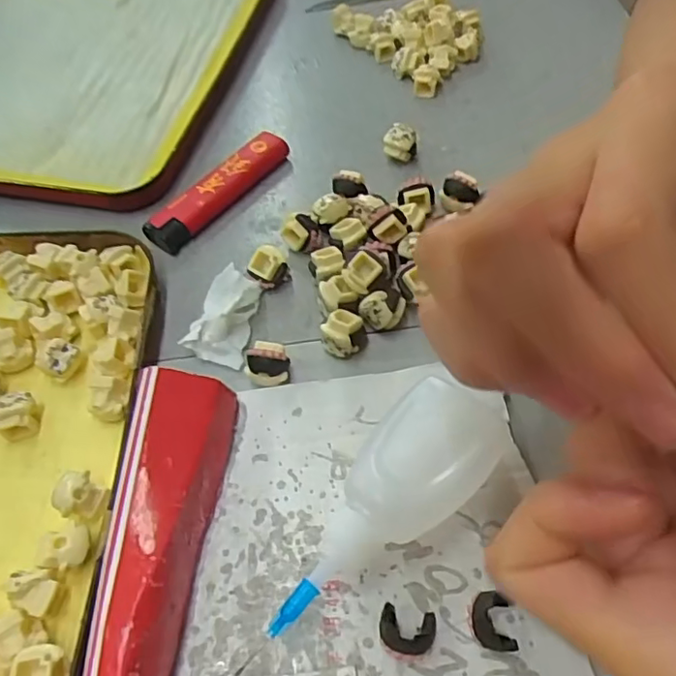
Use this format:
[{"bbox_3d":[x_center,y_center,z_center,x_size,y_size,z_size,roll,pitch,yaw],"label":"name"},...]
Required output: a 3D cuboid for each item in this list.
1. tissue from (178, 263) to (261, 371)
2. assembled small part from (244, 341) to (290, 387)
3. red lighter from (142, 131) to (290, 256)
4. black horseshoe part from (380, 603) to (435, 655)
[{"bbox_3d":[-0.044,-0.012,0.237,0.023,0.014,0.043,9,58,11],"label":"tissue"},{"bbox_3d":[-0.026,0.009,0.220,0.016,0.016,0.012,-4,57,3],"label":"assembled small part"},{"bbox_3d":[-0.055,-0.069,0.277,0.018,0.013,0.078,34,61,21],"label":"red lighter"},{"bbox_3d":[0.020,0.084,0.172,0.016,0.005,0.013,10,58,12],"label":"black horseshoe part"}]

